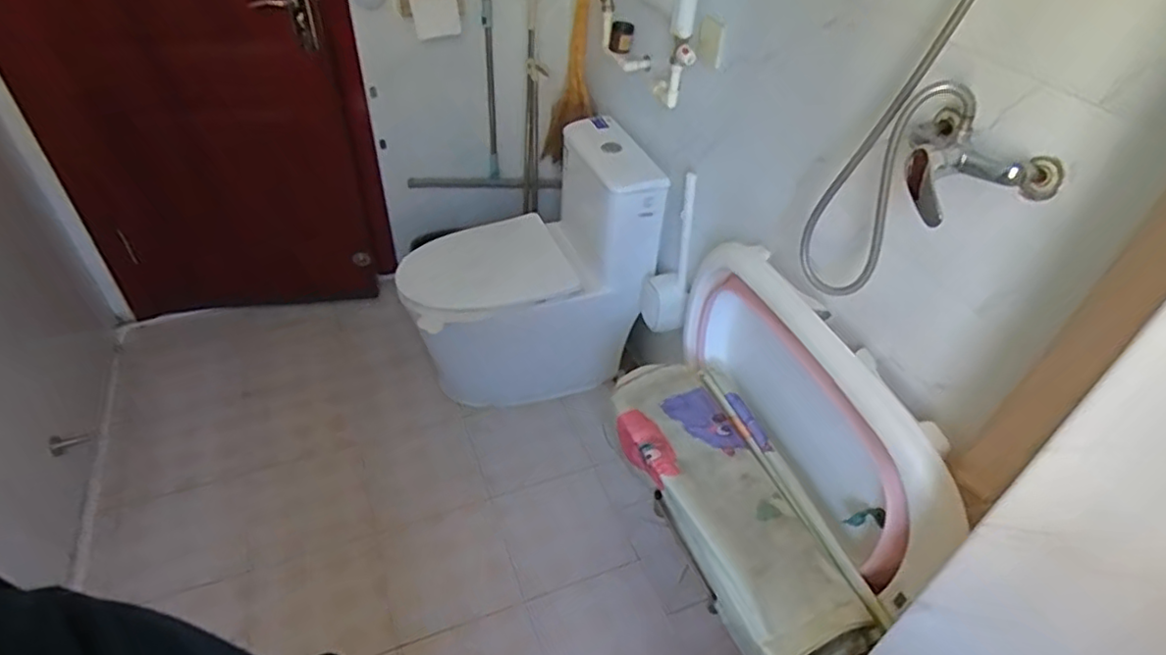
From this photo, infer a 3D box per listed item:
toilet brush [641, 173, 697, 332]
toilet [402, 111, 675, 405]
[{"bbox_3d":[0.225,-0.174,1.670,0.109,0.482,0.129,6,42,4],"label":"toilet brush"},{"bbox_3d":[-0.166,-0.168,1.868,0.662,0.710,0.356,-9,43,-13],"label":"toilet"}]

